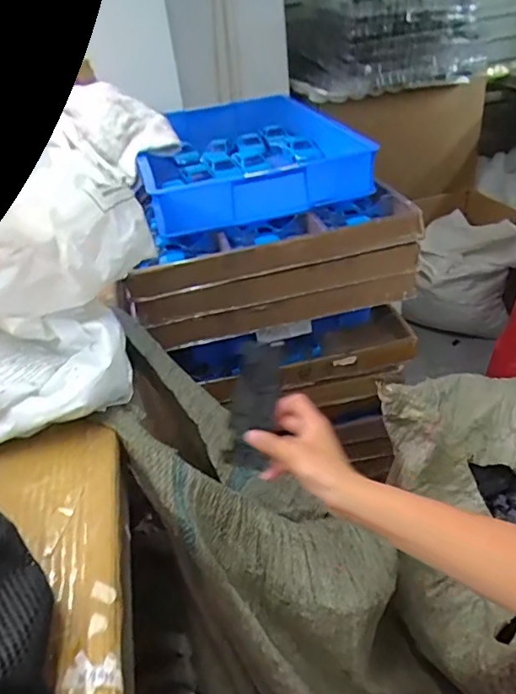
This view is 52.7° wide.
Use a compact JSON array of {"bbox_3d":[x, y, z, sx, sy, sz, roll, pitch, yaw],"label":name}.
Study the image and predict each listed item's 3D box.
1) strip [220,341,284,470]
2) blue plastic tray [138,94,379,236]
[{"bbox_3d":[-0.003,0.058,0.522,0.042,0.126,0.032,12,2,23],"label":"strip"},{"bbox_3d":[-0.025,-0.376,1.003,0.359,0.081,0.508,-9,36,-3],"label":"blue plastic tray"}]

